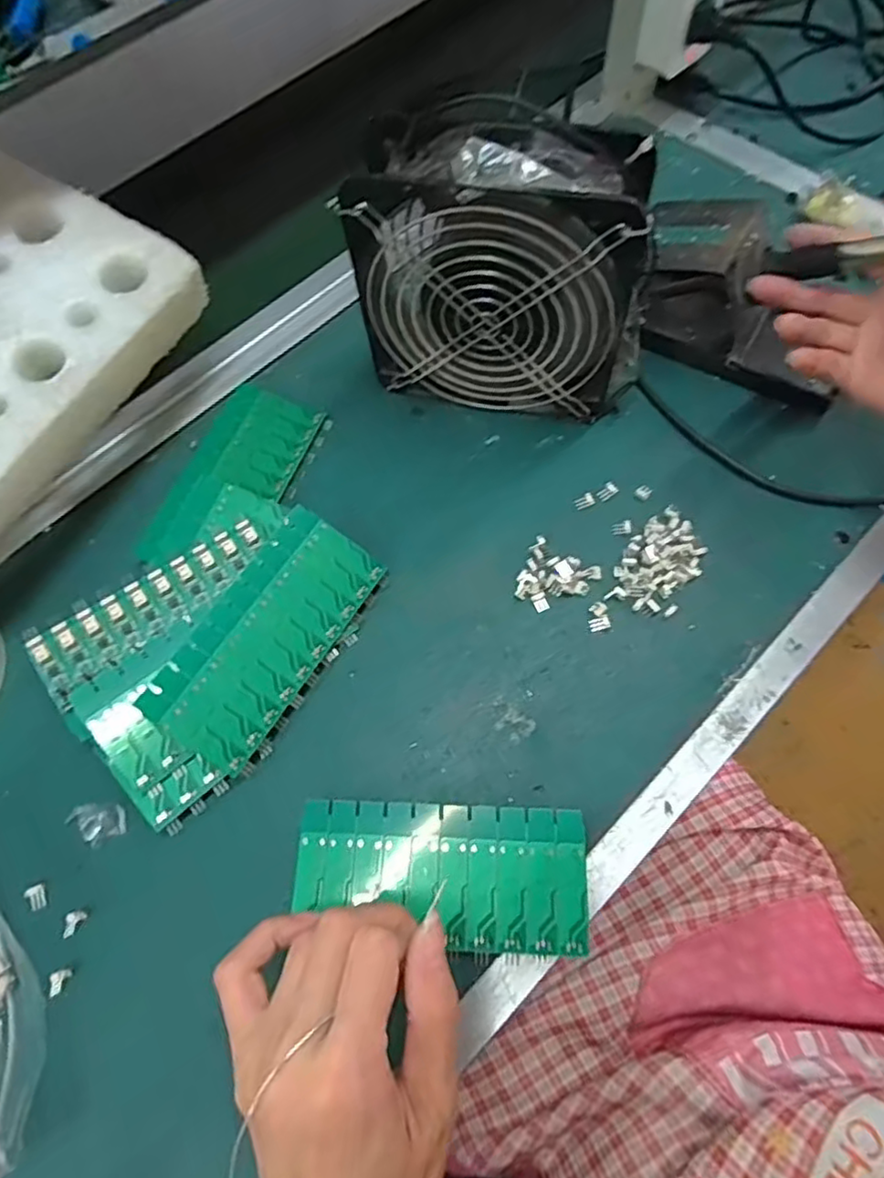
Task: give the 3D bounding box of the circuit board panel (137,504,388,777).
[{"bbox_3d":[-0.093,0.024,0.341,0.062,0.005,0.136,36,70,-6],"label":"circuit board panel"}]

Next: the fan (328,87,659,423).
[{"bbox_3d":[0.036,-0.174,0.356,0.156,0.154,0.061,12,69,7],"label":"fan"}]

